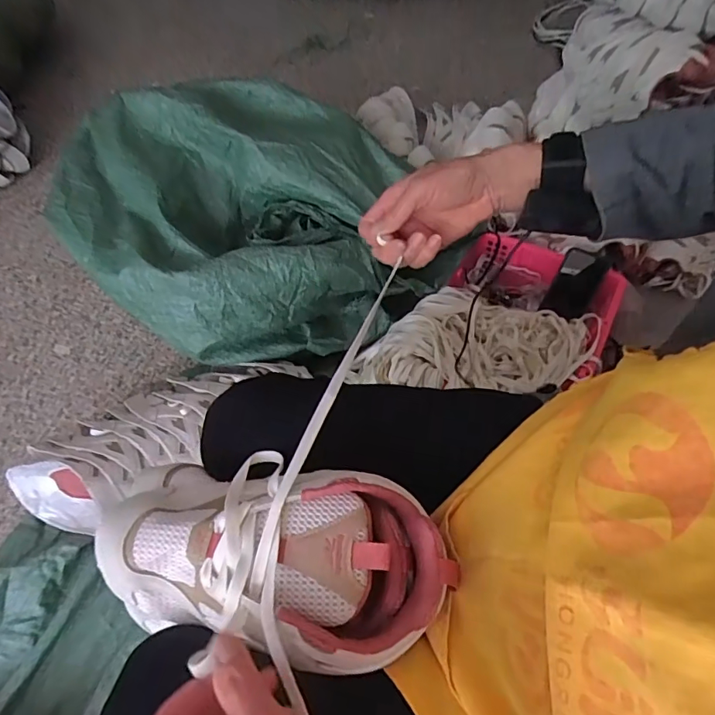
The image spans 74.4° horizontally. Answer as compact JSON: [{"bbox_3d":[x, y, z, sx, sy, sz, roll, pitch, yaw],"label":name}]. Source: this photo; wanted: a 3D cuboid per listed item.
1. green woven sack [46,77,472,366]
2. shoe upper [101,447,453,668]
[{"bbox_3d":[-0.177,-0.221,0.804,0.551,0.288,0.362,-15,59,-5],"label":"green woven sack"},{"bbox_3d":[-0.062,0.134,0.331,0.245,0.081,0.126,7,60,8],"label":"shoe upper"}]

